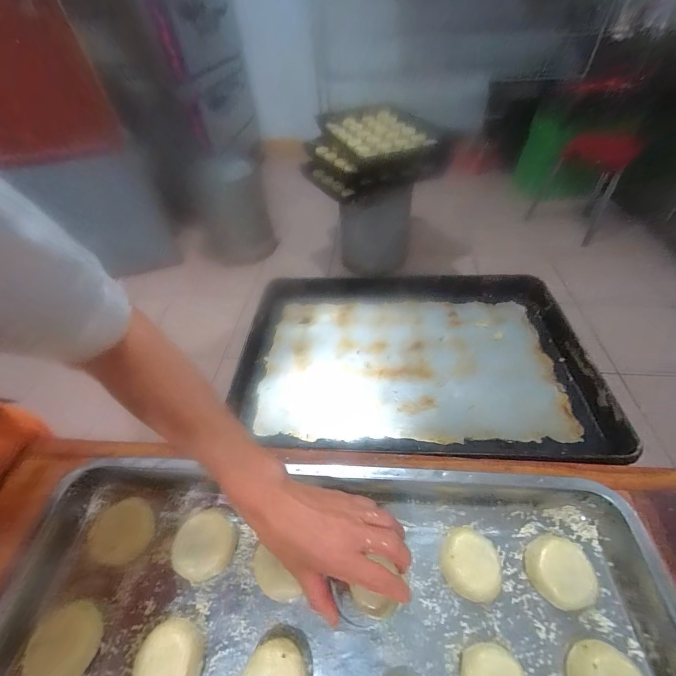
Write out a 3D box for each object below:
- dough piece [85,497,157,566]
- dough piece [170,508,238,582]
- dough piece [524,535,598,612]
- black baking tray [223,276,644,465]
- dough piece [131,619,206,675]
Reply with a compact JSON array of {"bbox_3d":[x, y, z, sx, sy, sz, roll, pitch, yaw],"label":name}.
[{"bbox_3d":[-0.239,0.211,0.347,0.068,0.015,0.058,-4,48,0],"label":"dough piece"},{"bbox_3d":[-0.140,0.216,0.333,0.056,0.023,0.060,-2,48,2],"label":"dough piece"},{"bbox_3d":[0.211,0.220,0.298,0.056,0.018,0.053,-1,48,3],"label":"dough piece"},{"bbox_3d":[0.123,0.013,0.623,0.641,0.069,0.462,3,48,7],"label":"black baking tray"},{"bbox_3d":[-0.146,0.281,0.274,0.050,0.028,0.053,-2,48,2],"label":"dough piece"}]

